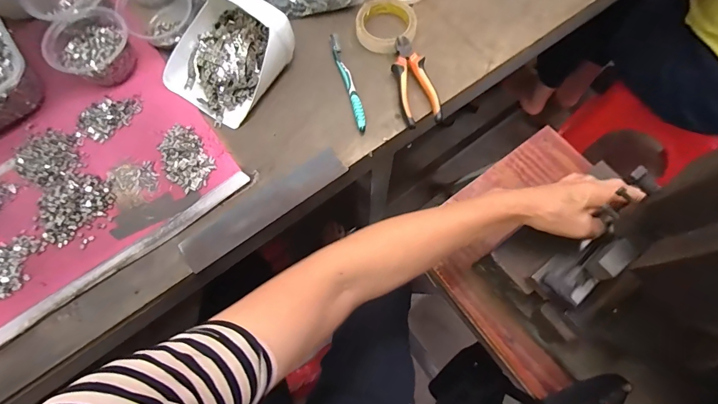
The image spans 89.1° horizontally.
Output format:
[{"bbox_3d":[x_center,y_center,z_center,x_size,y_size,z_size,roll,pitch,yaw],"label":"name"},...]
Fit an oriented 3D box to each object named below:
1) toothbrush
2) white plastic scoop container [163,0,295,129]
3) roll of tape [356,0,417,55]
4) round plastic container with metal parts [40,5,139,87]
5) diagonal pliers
[{"bbox_3d":[-0.017,-0.192,0.571,0.018,0.015,0.185,-16,70,-4],"label":"toothbrush"},{"bbox_3d":[-0.200,-0.228,0.543,0.157,0.080,0.177,35,74,11],"label":"white plastic scoop container"},{"bbox_3d":[0.048,-0.300,0.605,0.096,0.019,0.108,13,71,6],"label":"roll of tape"},{"bbox_3d":[-0.404,-0.237,0.554,0.110,0.052,0.118,0,70,1],"label":"round plastic container with metal parts"},{"bbox_3d":[0.085,-0.187,0.564,0.055,0.027,0.149,-13,70,-3],"label":"diagonal pliers"}]

